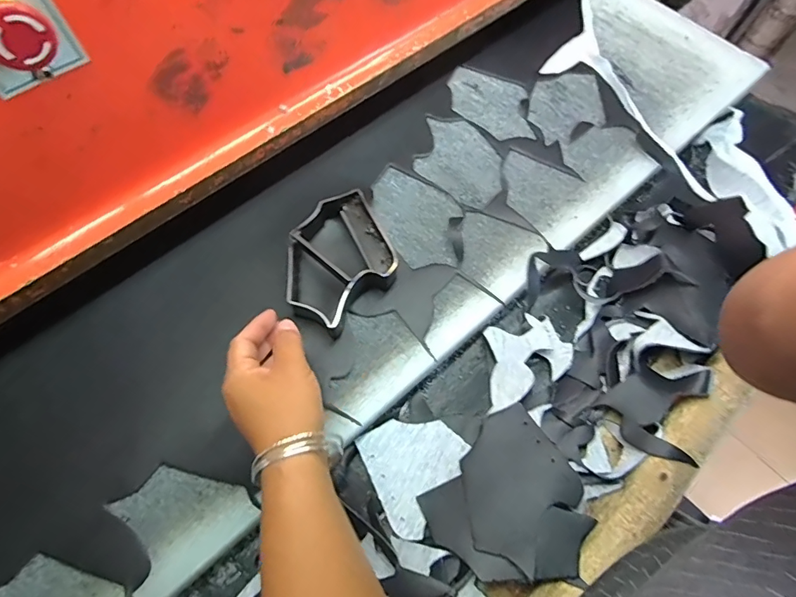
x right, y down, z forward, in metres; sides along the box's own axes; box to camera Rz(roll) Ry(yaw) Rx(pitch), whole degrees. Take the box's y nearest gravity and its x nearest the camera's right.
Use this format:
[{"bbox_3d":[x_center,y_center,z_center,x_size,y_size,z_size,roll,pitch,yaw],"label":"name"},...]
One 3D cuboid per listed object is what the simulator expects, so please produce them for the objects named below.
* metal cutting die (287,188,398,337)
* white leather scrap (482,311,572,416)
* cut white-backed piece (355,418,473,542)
[{"bbox_3d":[-0.063,-0.040,0.465,0.111,0.036,0.129,41,70,15],"label":"metal cutting die"},{"bbox_3d":[0.126,0.060,0.471,0.106,0.012,0.075,-26,69,-14],"label":"white leather scrap"},{"bbox_3d":[0.006,0.152,0.422,0.088,0.006,0.099,31,63,15],"label":"cut white-backed piece"}]

